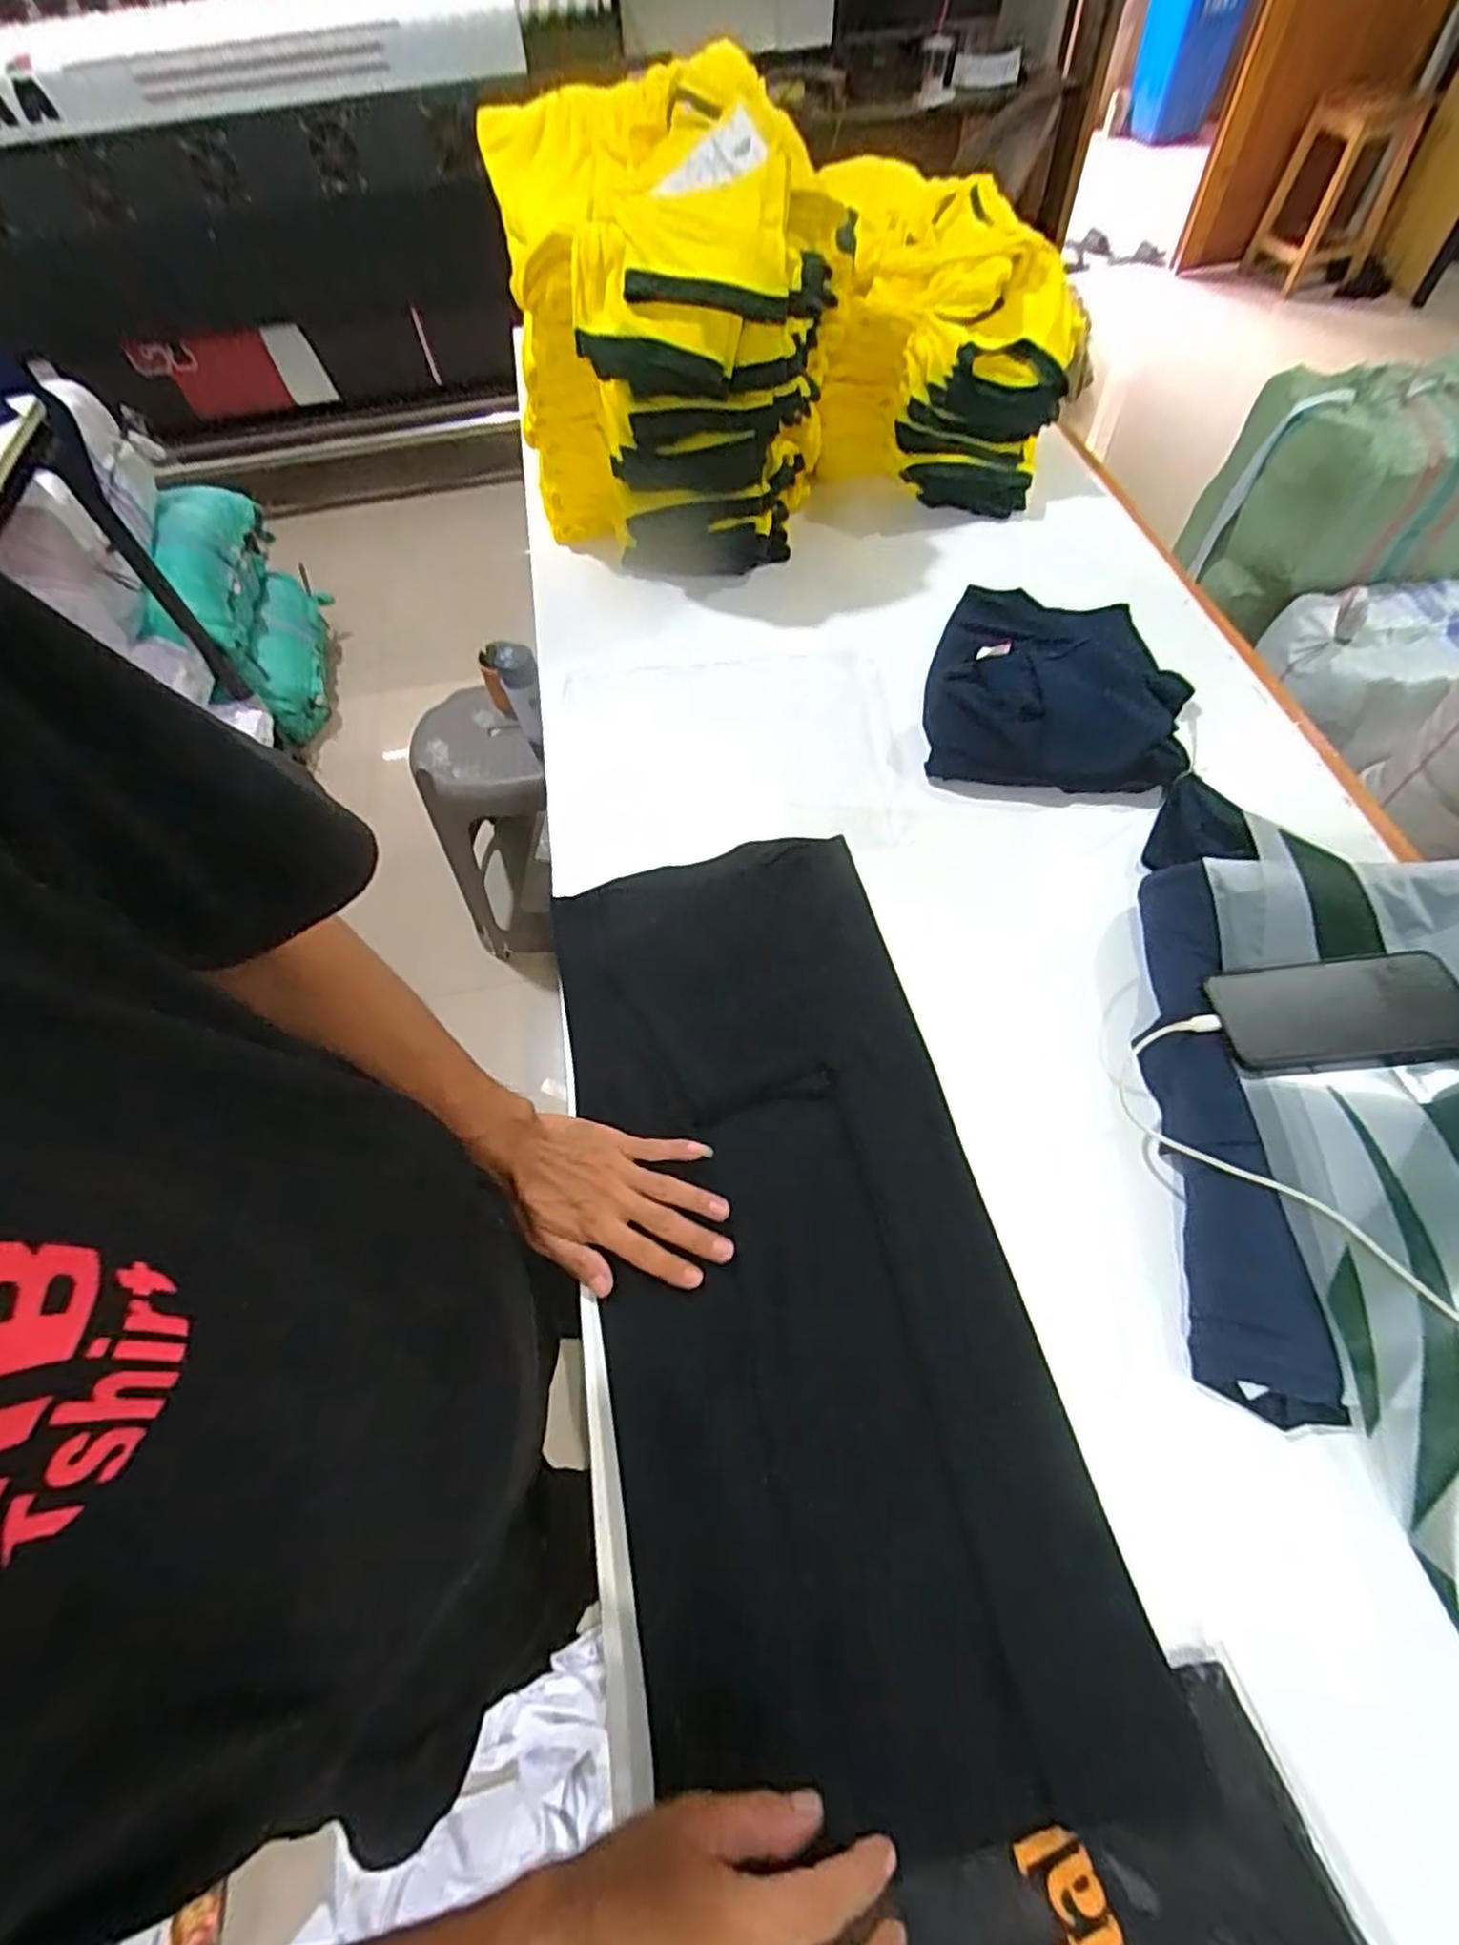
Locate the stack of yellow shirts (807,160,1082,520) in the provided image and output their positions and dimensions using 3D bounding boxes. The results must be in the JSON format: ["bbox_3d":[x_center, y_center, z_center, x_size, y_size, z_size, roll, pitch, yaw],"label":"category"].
[{"bbox_3d":[0.291,-0.855,0.978,0.317,0.264,0.395,11,62,10],"label":"stack of yellow shirts"}]

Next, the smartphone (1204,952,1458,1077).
[{"bbox_3d":[0.442,0.029,0.527,0.165,0.011,0.086,-5,54,8],"label":"smartphone"}]

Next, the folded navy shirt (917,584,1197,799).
[{"bbox_3d":[0.350,-0.312,0.782,0.260,0.059,0.304,14,63,12],"label":"folded navy shirt"}]

